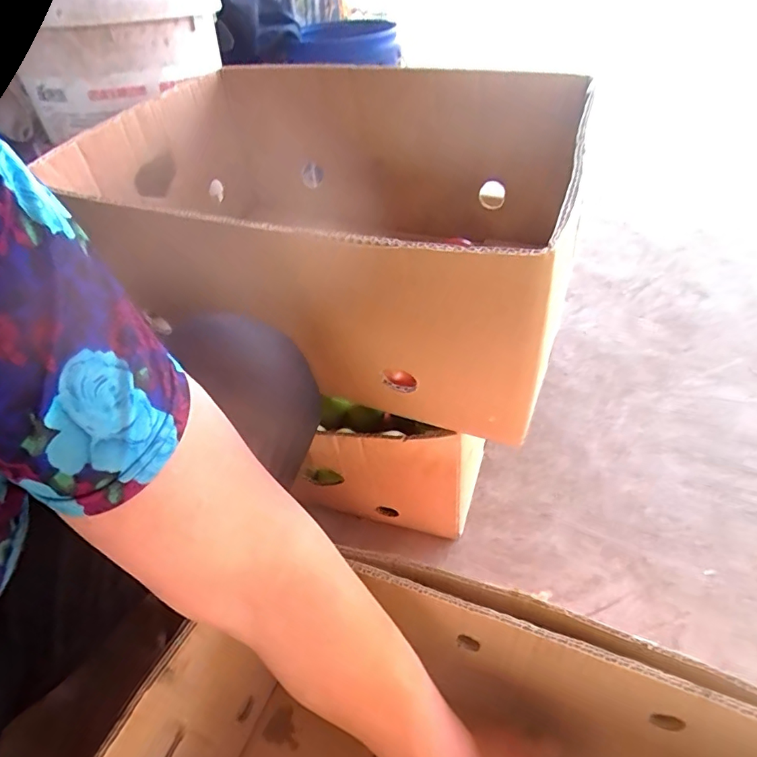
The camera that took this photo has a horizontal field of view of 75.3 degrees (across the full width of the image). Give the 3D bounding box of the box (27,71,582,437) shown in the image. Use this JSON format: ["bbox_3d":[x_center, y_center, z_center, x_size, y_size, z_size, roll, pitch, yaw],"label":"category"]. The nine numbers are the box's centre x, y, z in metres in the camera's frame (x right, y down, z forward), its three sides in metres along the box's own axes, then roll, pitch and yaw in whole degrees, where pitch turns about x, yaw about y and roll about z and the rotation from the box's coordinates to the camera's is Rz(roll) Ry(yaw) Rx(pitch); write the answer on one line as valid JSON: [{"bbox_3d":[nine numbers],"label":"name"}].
[{"bbox_3d":[-0.048,-0.181,0.551,0.526,0.209,0.368,18,53,21],"label":"box"}]

